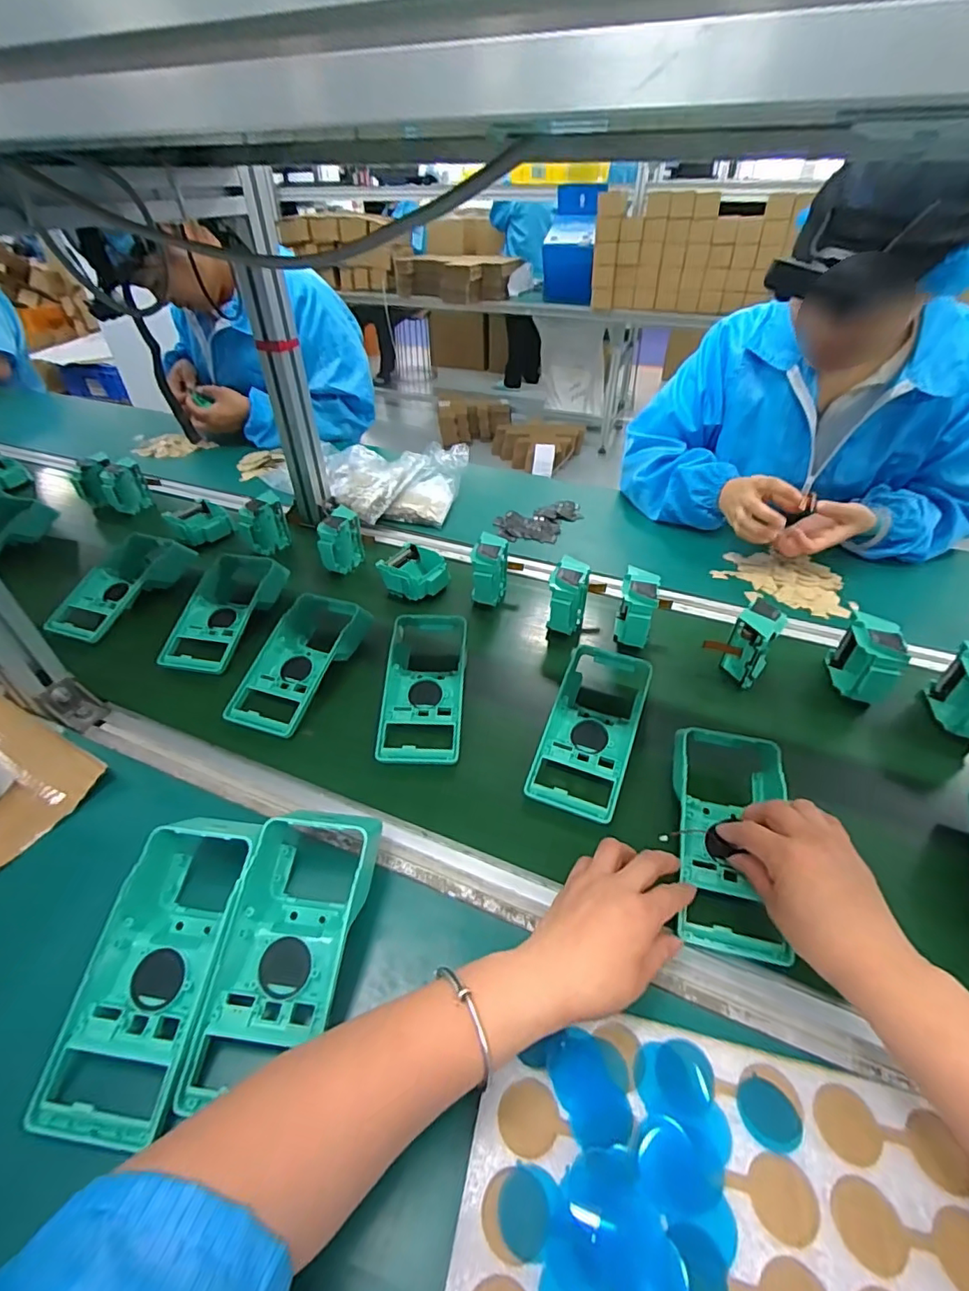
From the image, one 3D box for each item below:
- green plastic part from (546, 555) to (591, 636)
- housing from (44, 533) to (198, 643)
[{"bbox_3d":[0.102,-0.056,0.647,0.045,0.079,0.072,9,42,11],"label":"green plastic part"},{"bbox_3d":[-0.476,-0.083,0.692,0.092,0.051,0.191,11,43,13],"label":"housing"}]

